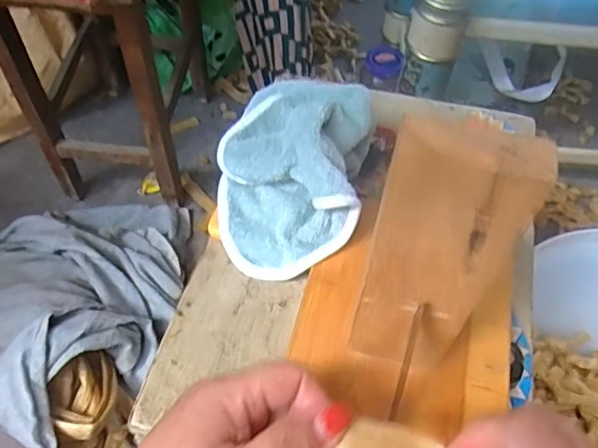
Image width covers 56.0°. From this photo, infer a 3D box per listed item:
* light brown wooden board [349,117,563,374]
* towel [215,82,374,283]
[{"bbox_3d":[0.063,0.025,0.278,0.057,0.190,0.022,4,56,2],"label":"light brown wooden board"},{"bbox_3d":[-0.007,-0.052,0.423,0.110,0.085,0.165,9,57,5],"label":"towel"}]

